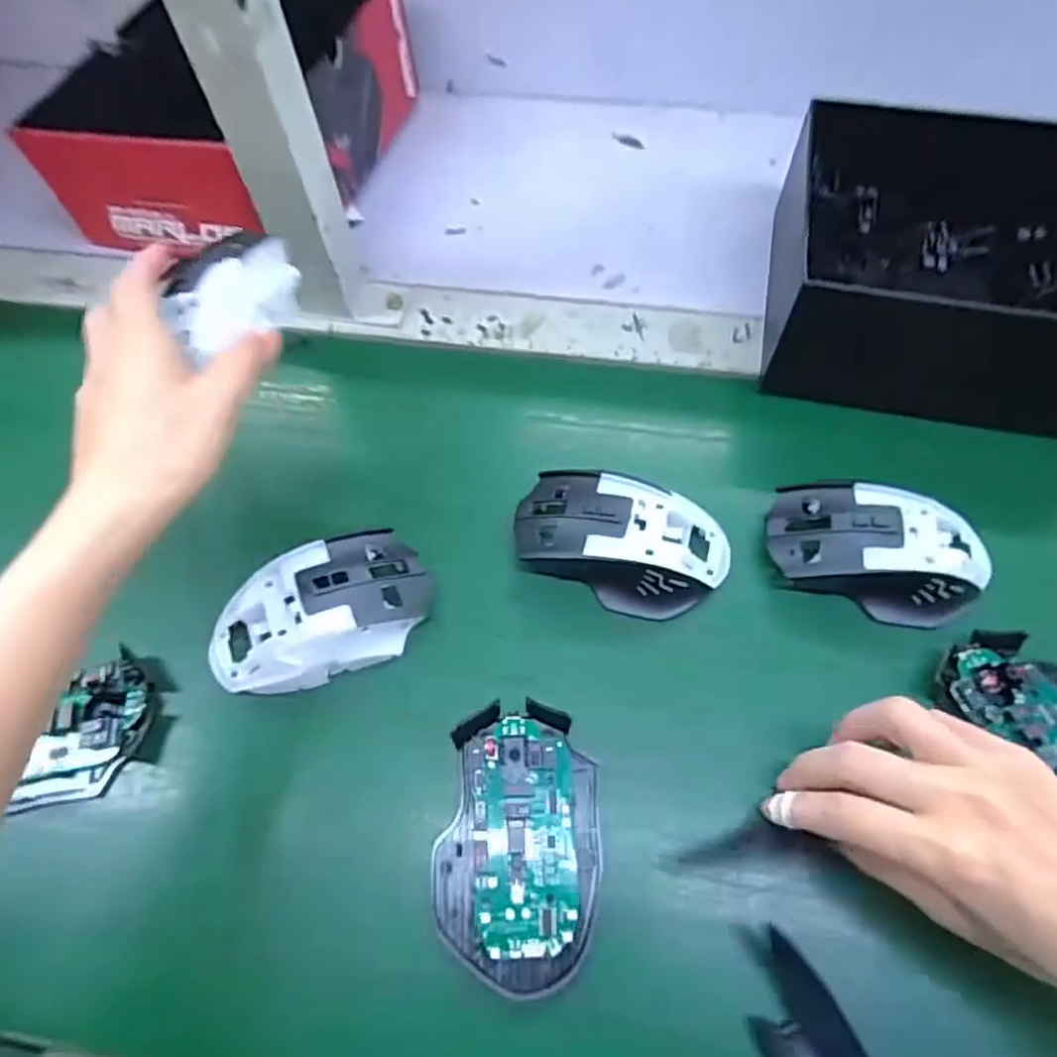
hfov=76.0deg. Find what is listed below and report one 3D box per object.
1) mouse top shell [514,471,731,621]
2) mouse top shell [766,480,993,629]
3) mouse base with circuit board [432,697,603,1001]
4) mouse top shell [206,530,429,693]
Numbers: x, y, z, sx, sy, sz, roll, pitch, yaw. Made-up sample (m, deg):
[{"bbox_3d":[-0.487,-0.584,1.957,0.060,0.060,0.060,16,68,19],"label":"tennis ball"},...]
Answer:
[{"bbox_3d":[0.050,0.004,0.364,0.115,0.035,0.068,18,65,13],"label":"mouse top shell"},{"bbox_3d":[0.186,0.009,0.358,0.114,0.033,0.068,17,65,12],"label":"mouse top shell"},{"bbox_3d":[-0.005,0.141,0.308,0.073,0.016,0.113,-2,62,2],"label":"mouse base with circuit board"},{"bbox_3d":[-0.108,0.044,0.346,0.113,0.031,0.064,-27,64,-11],"label":"mouse top shell"}]

